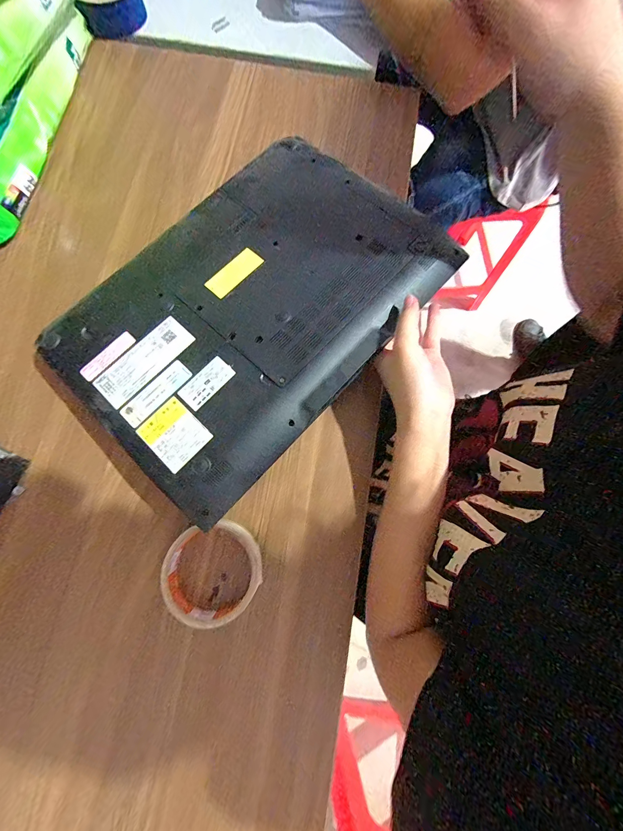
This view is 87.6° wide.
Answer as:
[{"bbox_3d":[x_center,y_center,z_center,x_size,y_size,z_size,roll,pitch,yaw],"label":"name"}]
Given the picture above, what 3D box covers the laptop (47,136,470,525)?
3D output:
[{"bbox_3d":[-0.060,-0.120,0.327,0.260,0.028,0.361,43,80,7],"label":"laptop"}]

